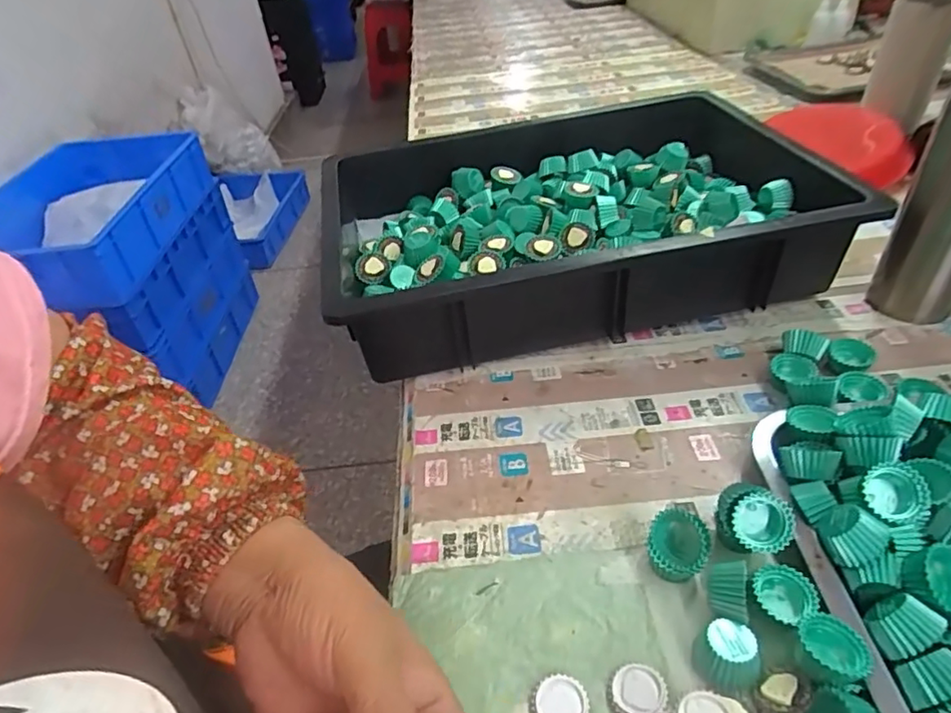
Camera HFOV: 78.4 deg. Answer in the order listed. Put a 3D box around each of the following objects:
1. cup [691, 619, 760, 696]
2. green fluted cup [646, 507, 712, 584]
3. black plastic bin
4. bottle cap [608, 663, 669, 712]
[{"bbox_3d":[0.127,0.151,0.293,0.030,0.020,0.027,11,43,21],"label":"cup"},{"bbox_3d":[0.117,0.109,0.335,0.032,0.020,0.039,5,74,27],"label":"green fluted cup"},{"bbox_3d":[0.092,-0.131,0.564,0.436,0.100,0.308,-11,40,-5],"label":"black plastic bin"},{"bbox_3d":[0.080,0.167,0.289,0.027,0.010,0.027,-4,40,3],"label":"bottle cap"}]

